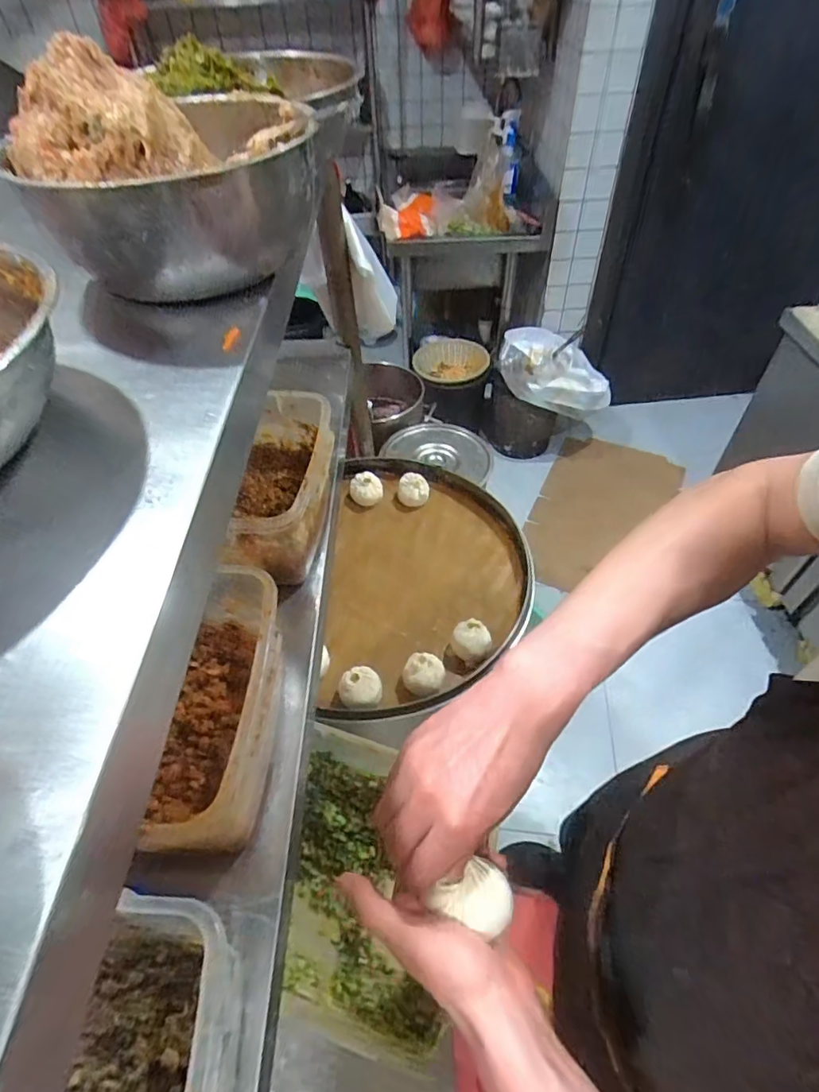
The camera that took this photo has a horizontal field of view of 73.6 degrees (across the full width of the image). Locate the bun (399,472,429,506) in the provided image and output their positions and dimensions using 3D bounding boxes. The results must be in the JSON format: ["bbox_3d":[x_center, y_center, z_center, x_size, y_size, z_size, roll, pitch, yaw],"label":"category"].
[{"bbox_3d":[0.008,-0.101,0.954,0.051,0.036,0.058,2,50,4],"label":"bun"}]

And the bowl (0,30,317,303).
[{"bbox_3d":[-0.162,-0.269,0.388,0.184,0.120,0.191,-17,51,-11],"label":"bowl"}]

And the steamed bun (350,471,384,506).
[{"bbox_3d":[-0.076,-0.100,0.956,0.059,0.036,0.048,-2,49,2],"label":"steamed bun"}]

